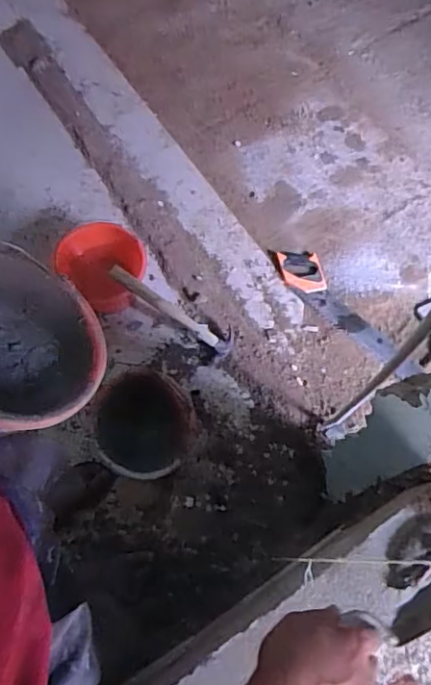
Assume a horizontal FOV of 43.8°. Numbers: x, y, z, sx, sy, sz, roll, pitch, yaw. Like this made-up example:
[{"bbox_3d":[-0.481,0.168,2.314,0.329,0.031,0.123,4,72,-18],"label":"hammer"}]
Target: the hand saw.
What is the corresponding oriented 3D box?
[{"bbox_3d":[0.360,-0.082,1.505,0.109,0.026,0.496,-40,73,-13],"label":"hand saw"}]

